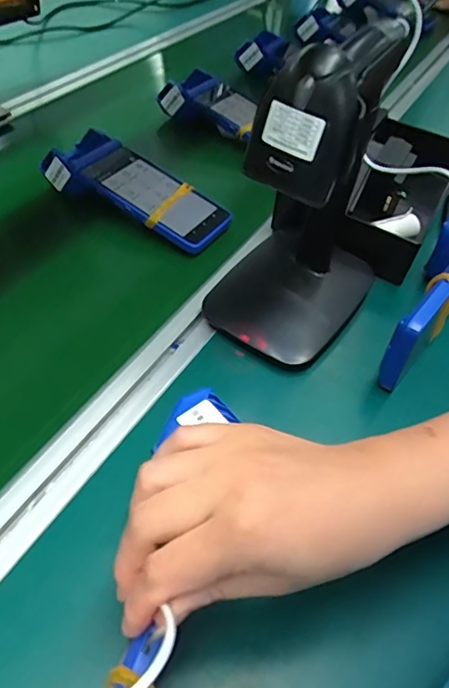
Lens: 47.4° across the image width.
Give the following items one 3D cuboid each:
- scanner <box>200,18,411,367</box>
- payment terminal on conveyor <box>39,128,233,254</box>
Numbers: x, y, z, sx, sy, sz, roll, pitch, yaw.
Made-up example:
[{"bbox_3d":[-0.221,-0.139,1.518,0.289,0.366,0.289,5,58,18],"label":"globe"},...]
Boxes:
[{"bbox_3d":[0.071,-0.122,0.426,0.114,0.237,0.165,29,52,18],"label":"scanner"},{"bbox_3d":[-0.099,-0.178,0.582,0.219,0.047,0.082,27,51,17],"label":"payment terminal on conveyor"}]

